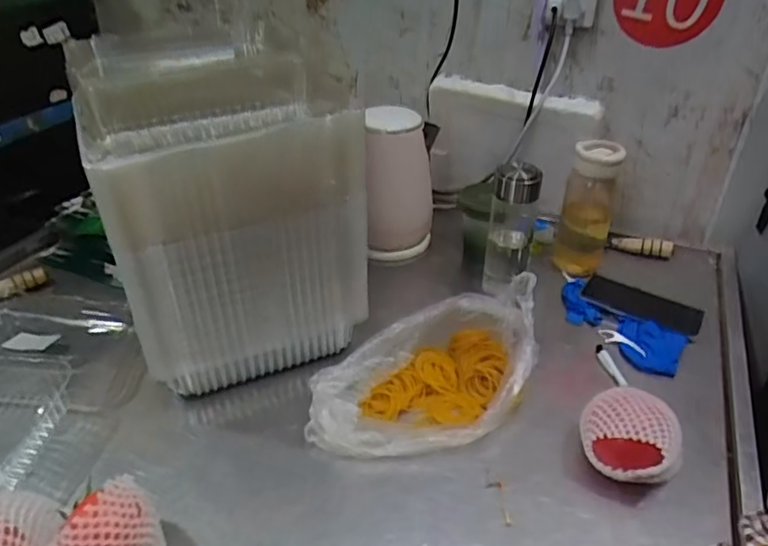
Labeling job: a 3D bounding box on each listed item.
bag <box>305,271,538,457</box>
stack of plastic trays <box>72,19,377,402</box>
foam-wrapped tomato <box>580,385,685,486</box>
[{"bbox_3d":[0.057,0.121,0.695,0.294,0.108,0.159,-9,35,-14],"label":"bag"},{"bbox_3d":[-0.197,-0.070,0.750,0.268,0.346,0.311,-13,37,-20],"label":"stack of plastic trays"},{"bbox_3d":[0.254,0.169,0.617,0.092,0.071,0.084,14,36,18],"label":"foam-wrapped tomato"}]

